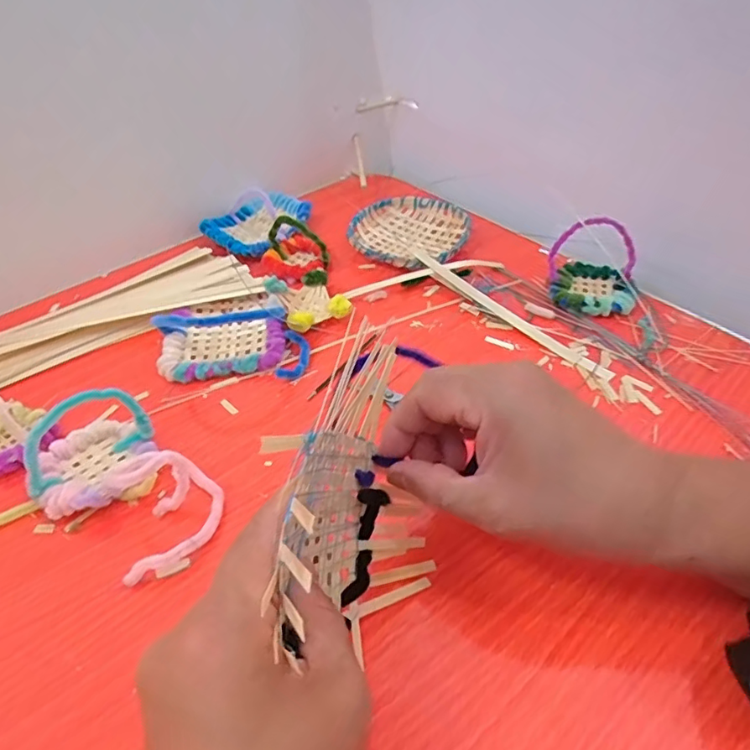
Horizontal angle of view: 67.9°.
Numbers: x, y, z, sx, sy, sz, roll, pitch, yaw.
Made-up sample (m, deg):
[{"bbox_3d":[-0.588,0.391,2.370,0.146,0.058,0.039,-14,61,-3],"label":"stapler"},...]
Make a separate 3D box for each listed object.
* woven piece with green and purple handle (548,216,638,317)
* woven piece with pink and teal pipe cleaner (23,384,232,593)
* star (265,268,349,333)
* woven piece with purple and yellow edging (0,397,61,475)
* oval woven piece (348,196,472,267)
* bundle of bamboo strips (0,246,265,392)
[{"bbox_3d":[0.173,-0.087,0.437,0.067,0.057,0.059,6,46,10],"label":"woven piece with green and purple handle"},{"bbox_3d":[-0.148,0.054,0.317,0.123,0.056,0.071,27,53,28],"label":"woven piece with pink and teal pipe cleaner"},{"bbox_3d":[-0.053,-0.059,0.445,0.051,0.025,0.059,-22,48,-18],"label":"star"},{"bbox_3d":[-0.245,0.031,0.360,0.062,0.036,0.051,30,54,29],"label":"woven piece with purple and yellow edging"},{"bbox_3d":[0.032,-0.133,0.523,0.106,0.019,0.101,17,48,20],"label":"oval woven piece"},{"bbox_3d":[-0.273,-0.028,0.438,0.353,0.013,0.100,-27,49,-22],"label":"bundle of bamboo strips"}]

